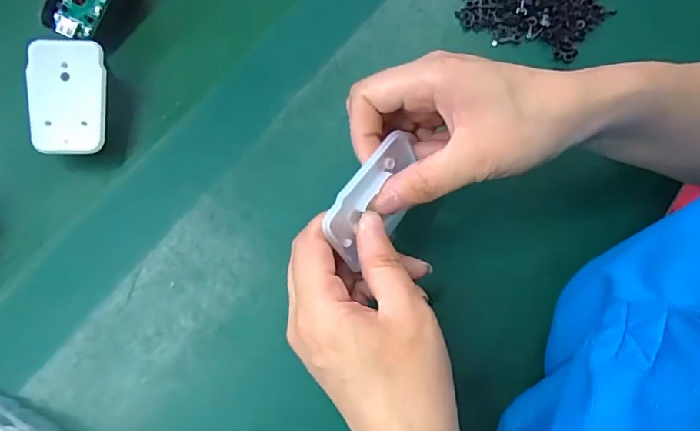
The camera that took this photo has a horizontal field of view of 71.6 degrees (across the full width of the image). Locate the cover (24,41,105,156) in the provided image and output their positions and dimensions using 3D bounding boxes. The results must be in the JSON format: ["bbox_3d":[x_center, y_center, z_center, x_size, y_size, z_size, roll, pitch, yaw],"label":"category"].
[{"bbox_3d":[-0.175,-0.073,0.299,0.045,0.004,0.068,-1,91,-7],"label":"cover"}]

